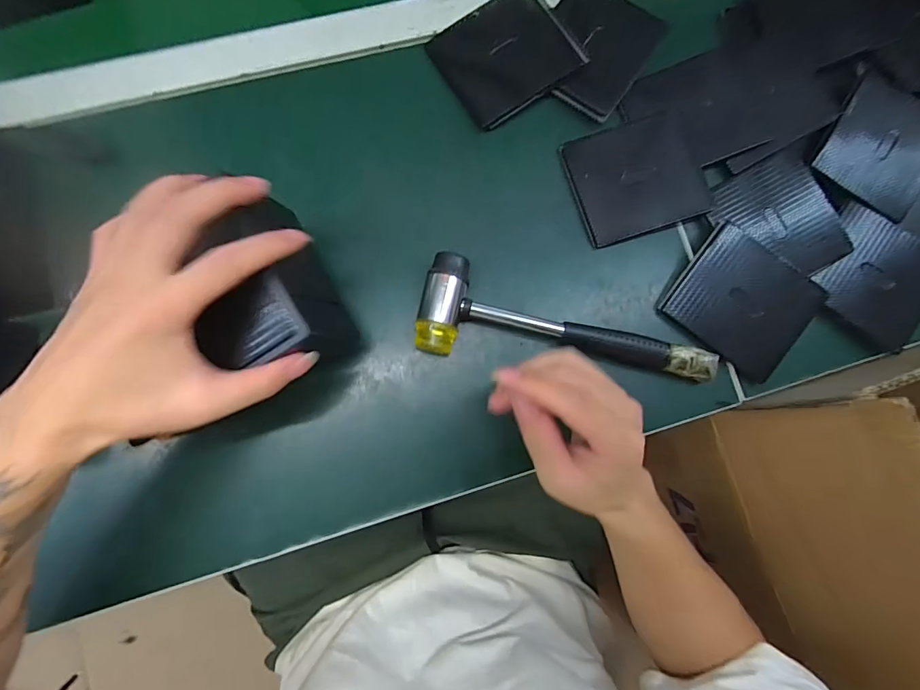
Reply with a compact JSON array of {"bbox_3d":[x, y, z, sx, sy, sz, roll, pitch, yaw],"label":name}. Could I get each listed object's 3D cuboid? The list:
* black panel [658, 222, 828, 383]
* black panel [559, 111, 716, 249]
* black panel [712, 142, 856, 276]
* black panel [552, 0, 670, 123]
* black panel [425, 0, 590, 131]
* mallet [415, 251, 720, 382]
[{"bbox_3d":[0.248,-0.038,0.385,0.110,0.009,0.097,40,96,8],"label":"black panel"},{"bbox_3d":[0.157,-0.151,0.390,0.109,0.011,0.100,-17,86,-6],"label":"black panel"},{"bbox_3d":[0.284,-0.110,0.386,0.096,0.012,0.107,-30,87,-6],"label":"black panel"},{"bbox_3d":[0.125,-0.274,0.399,0.094,0.006,0.121,32,83,0],"label":"black panel"},{"bbox_3d":[0.040,-0.264,0.395,0.112,0.010,0.101,-34,88,-7],"label":"black panel"},{"bbox_3d":[0.091,-0.017,0.365,0.248,0.032,0.078,9,84,-3],"label":"mallet"}]

